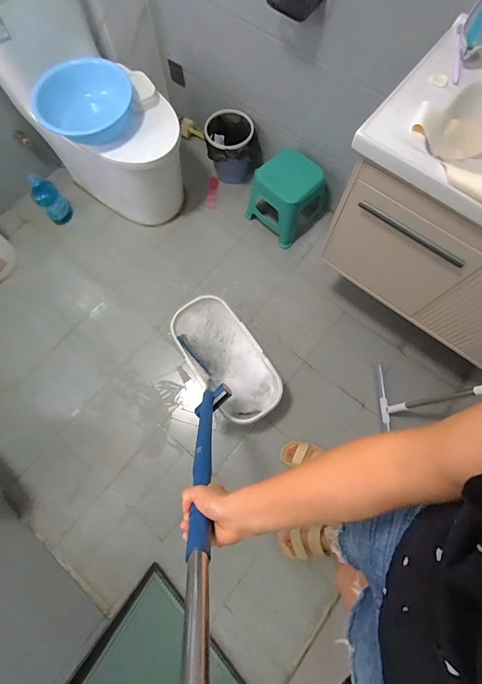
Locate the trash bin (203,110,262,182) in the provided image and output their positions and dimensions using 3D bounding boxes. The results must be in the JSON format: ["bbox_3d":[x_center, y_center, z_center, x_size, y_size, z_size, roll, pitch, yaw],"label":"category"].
[{"bbox_3d":[-0.033,-0.875,1.429,0.242,0.210,0.202,-3,74,-1],"label":"trash bin"}]

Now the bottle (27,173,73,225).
[{"bbox_3d":[-0.821,-0.613,1.365,0.084,0.218,0.109,36,77,10],"label":"bottle"}]

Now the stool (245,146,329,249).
[{"bbox_3d":[0.210,-0.623,1.354,0.283,0.281,0.255,-36,77,-10],"label":"stool"}]

